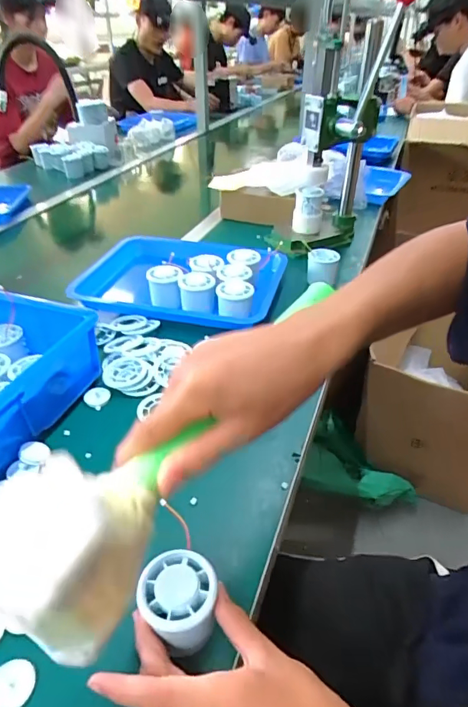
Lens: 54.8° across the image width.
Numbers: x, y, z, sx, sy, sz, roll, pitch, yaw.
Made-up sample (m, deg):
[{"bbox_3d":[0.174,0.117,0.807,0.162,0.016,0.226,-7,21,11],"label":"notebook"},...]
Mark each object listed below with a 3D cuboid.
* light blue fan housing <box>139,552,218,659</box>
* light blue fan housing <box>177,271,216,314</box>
[{"bbox_3d":[-0.041,0.185,0.337,0.054,0.040,0.057,1,36,2],"label":"light blue fan housing"},{"bbox_3d":[-0.060,-0.099,0.730,0.058,0.048,0.058,-2,36,-2],"label":"light blue fan housing"}]

